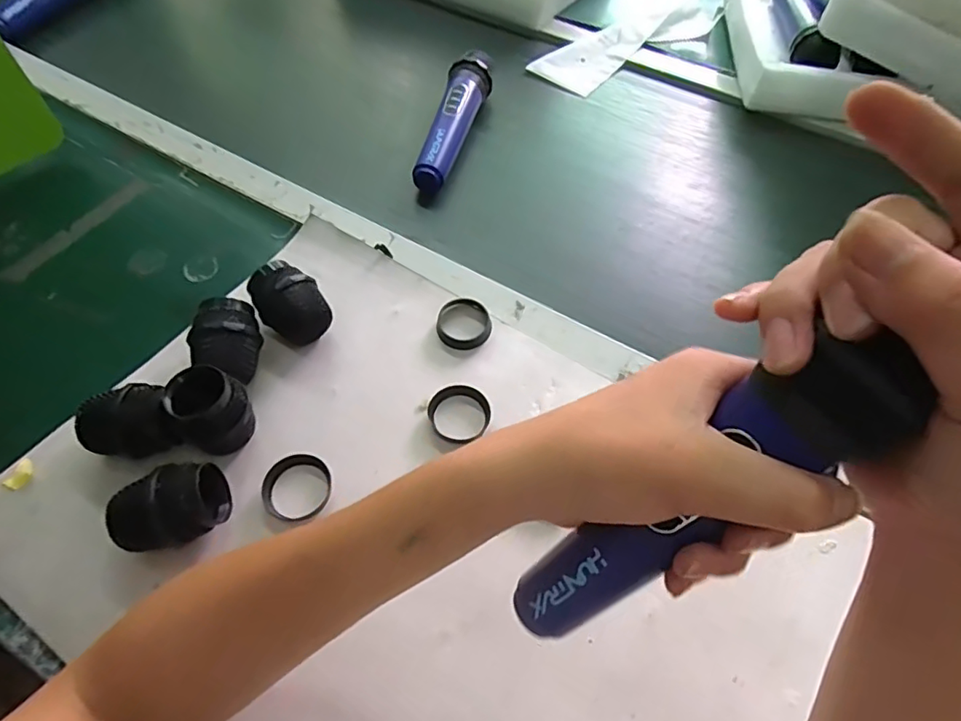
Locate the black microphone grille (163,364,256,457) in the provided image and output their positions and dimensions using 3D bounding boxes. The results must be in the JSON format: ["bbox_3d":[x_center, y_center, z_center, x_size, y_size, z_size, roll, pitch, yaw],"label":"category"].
[{"bbox_3d":[-0.178,0.032,0.365,0.045,0.058,0.042,1,56,-2],"label":"black microphone grille"}]

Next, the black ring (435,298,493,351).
[{"bbox_3d":[-0.012,-0.029,0.442,0.042,0.011,0.044,1,56,-2],"label":"black ring"}]

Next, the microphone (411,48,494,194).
[{"bbox_3d":[-0.024,-0.255,0.583,0.044,0.045,0.197,10,56,4],"label":"microphone"}]

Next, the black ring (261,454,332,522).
[{"bbox_3d":[-0.121,0.083,0.368,0.043,0.007,0.043,1,56,-2],"label":"black ring"}]

